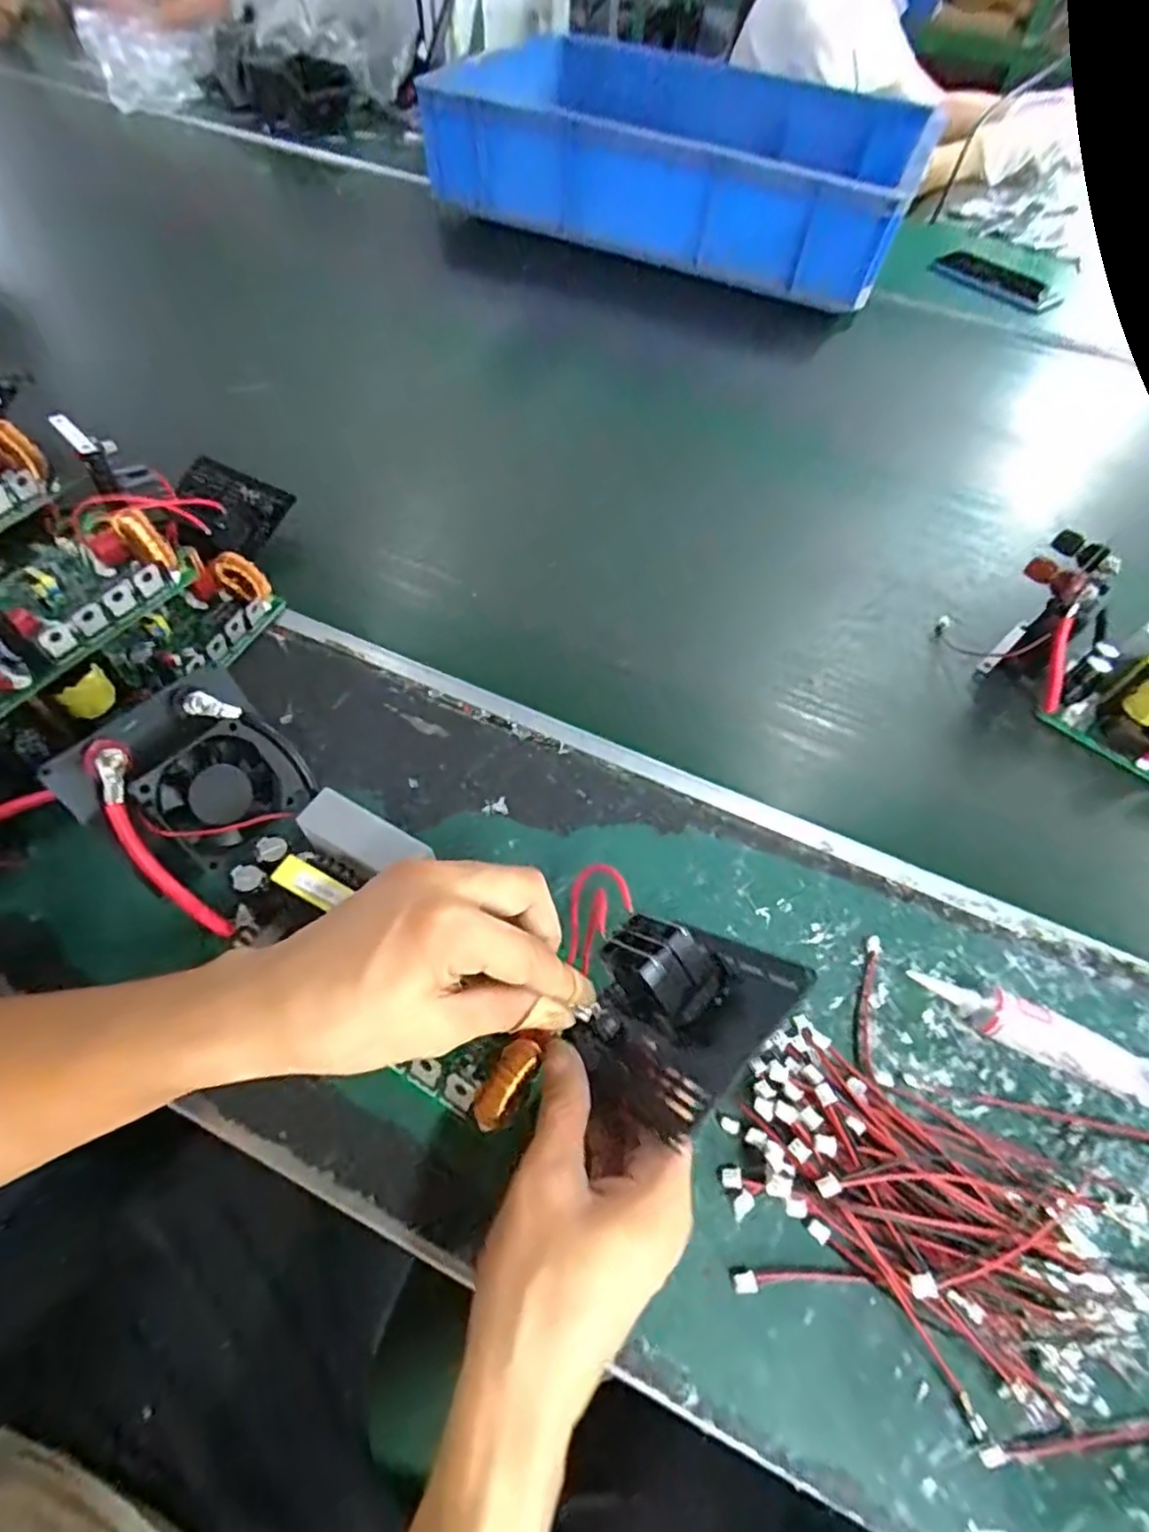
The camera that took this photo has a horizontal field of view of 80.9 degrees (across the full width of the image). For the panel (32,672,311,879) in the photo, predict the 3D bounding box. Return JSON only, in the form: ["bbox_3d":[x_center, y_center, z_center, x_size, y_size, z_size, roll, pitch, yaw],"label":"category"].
[{"bbox_3d":[-0.195,0.006,0.352,0.090,0.030,0.097,52,49,-15],"label":"panel"}]

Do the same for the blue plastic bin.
[{"bbox_3d":[0.128,-0.771,0.857,0.565,0.116,0.386,15,57,6],"label":"blue plastic bin"}]

